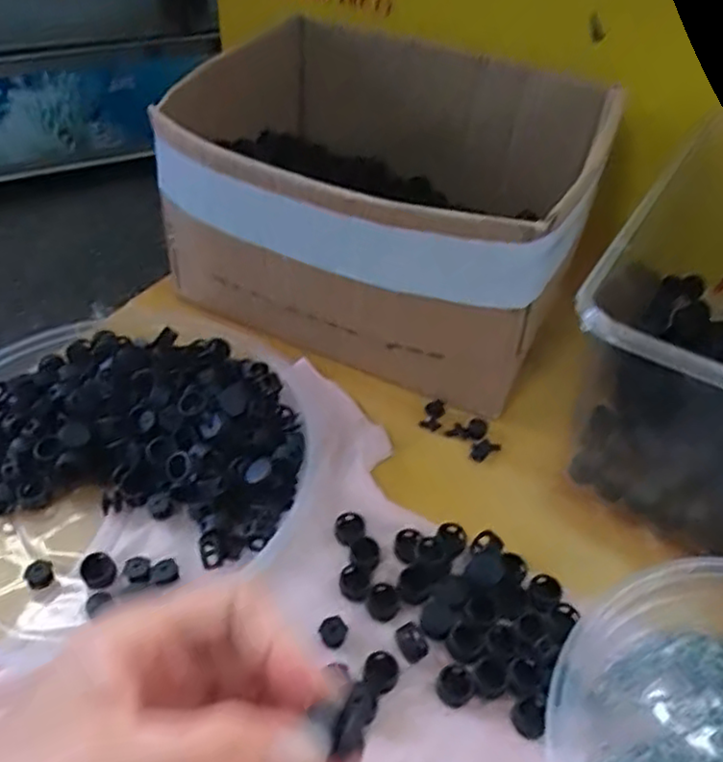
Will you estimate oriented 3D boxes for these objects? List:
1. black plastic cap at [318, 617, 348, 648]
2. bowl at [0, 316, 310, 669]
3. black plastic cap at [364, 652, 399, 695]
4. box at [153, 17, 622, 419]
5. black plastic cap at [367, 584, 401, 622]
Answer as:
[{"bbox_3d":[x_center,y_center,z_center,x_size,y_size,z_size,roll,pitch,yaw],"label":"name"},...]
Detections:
[{"bbox_3d":[-0.014,0.125,0.331,0.014,0.007,0.014,2,46,-2],"label":"black plastic cap"},{"bbox_3d":[-0.156,0.042,0.387,0.227,0.056,0.194,-15,49,-17],"label":"bowl"},{"bbox_3d":[0.009,0.139,0.319,0.016,0.011,0.017,2,46,-2],"label":"black plastic cap"},{"bbox_3d":[0.017,-0.138,0.487,0.263,0.133,0.240,19,48,14],"label":"box"},{"bbox_3d":[0.011,0.114,0.345,0.016,0.008,0.018,2,46,-2],"label":"black plastic cap"}]

